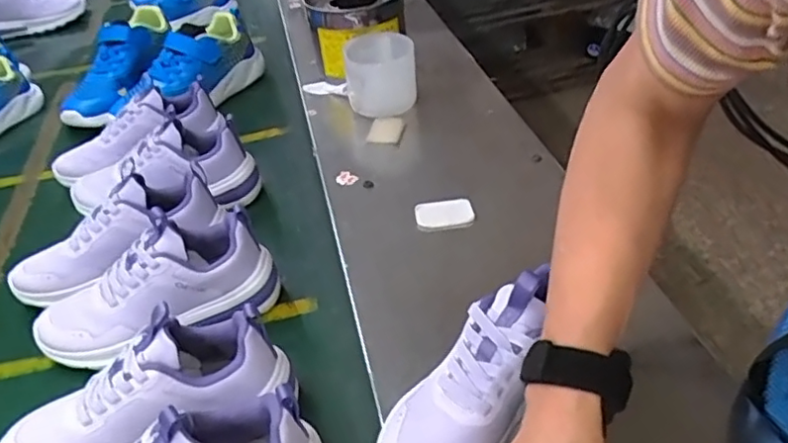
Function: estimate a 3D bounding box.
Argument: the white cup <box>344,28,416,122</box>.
[{"bbox_3d":[-0.017,-0.193,0.817,0.090,0.087,0.092,-7,36,-1],"label":"white cup"}]

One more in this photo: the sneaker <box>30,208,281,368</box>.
[{"bbox_3d":[-0.220,0.057,0.563,0.212,0.104,0.090,-21,42,-19],"label":"sneaker"}]

